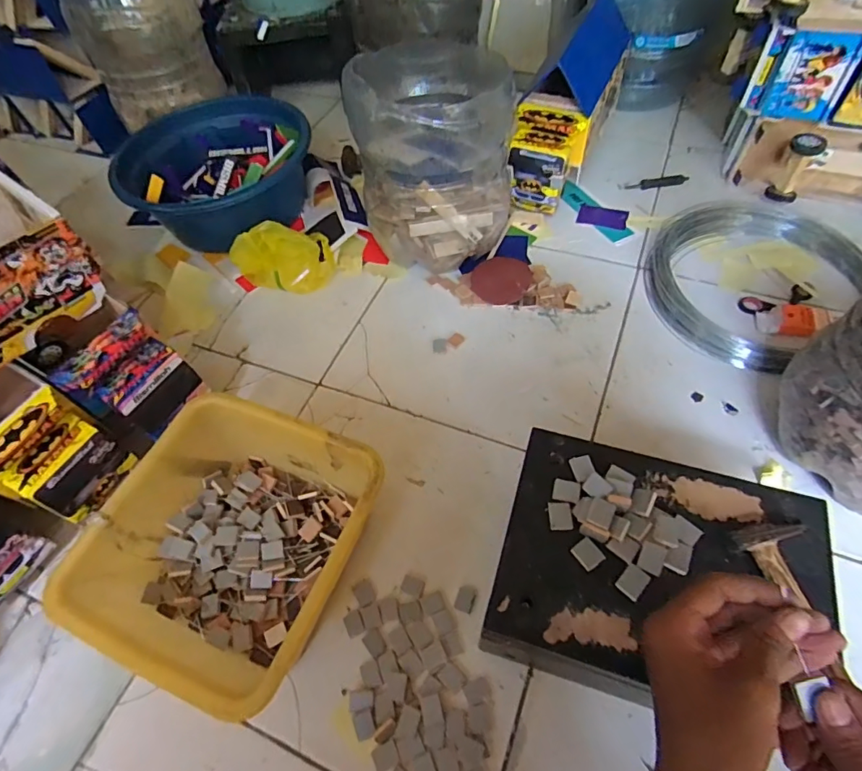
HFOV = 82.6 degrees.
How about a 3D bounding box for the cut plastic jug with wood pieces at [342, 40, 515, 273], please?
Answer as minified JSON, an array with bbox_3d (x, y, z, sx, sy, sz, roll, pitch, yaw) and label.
[{"bbox_3d":[0.003,-0.362,0.777,0.225,0.248,0.247,-6,55,2],"label":"cut plastic jug with wood pieces"}]

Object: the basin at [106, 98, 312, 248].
[{"bbox_3d":[-0.408,-0.414,0.942,0.334,0.120,0.320,17,59,18],"label":"basin"}]

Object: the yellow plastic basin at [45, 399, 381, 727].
[{"bbox_3d":[-0.211,0.172,0.545,0.264,0.113,0.267,18,59,17],"label":"yellow plastic basin"}]

